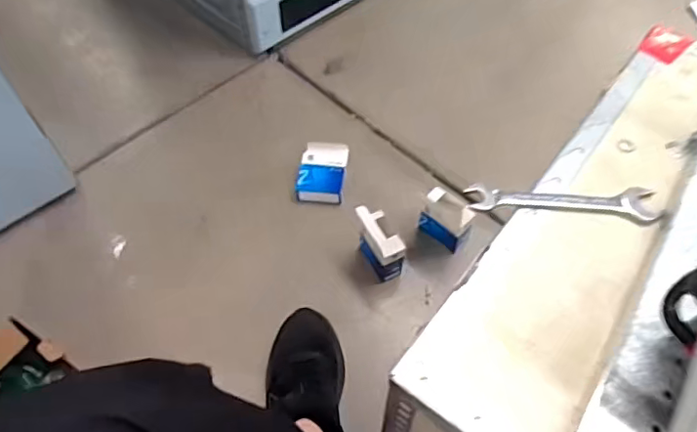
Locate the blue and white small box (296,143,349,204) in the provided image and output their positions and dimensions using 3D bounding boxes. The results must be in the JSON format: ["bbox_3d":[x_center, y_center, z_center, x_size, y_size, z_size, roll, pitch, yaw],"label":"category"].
[{"bbox_3d":[-0.048,-0.088,1.014,0.088,0.032,0.128,6,56,2],"label":"blue and white small box"}]

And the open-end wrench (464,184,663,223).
[{"bbox_3d":[0.168,-0.013,0.426,0.144,0.011,0.028,5,56,3],"label":"open-end wrench"}]

